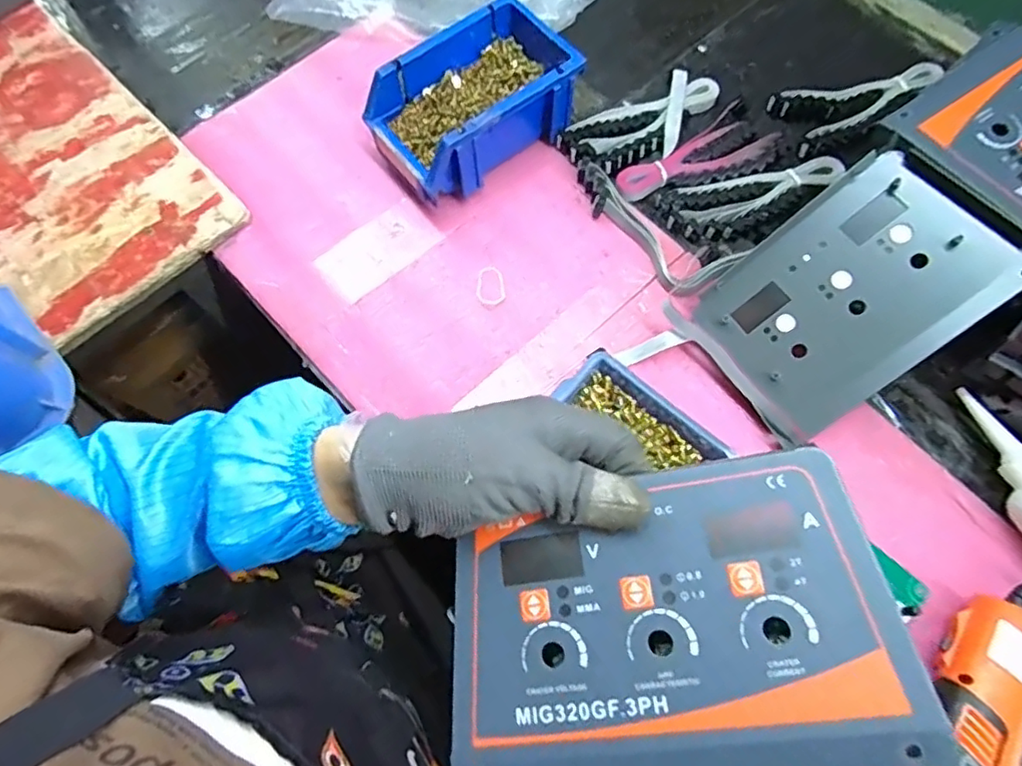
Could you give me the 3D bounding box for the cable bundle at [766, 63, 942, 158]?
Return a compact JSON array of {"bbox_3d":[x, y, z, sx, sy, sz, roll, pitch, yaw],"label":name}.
[{"bbox_3d":[0.308,-0.252,0.534,0.148,0.012,0.066,-21,69,-8],"label":"cable bundle"}]

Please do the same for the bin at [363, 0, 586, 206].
[{"bbox_3d":[-0.028,-0.230,0.503,0.165,0.077,0.097,-35,72,-13],"label":"bin"}]

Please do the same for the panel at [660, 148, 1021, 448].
[{"bbox_3d":[0.232,-0.060,0.426,0.185,0.009,0.130,-41,72,16],"label":"panel"}]

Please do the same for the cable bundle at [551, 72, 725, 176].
[{"bbox_3d":[0.121,-0.227,0.531,0.153,0.016,0.064,-33,71,-12],"label":"cable bundle"}]

